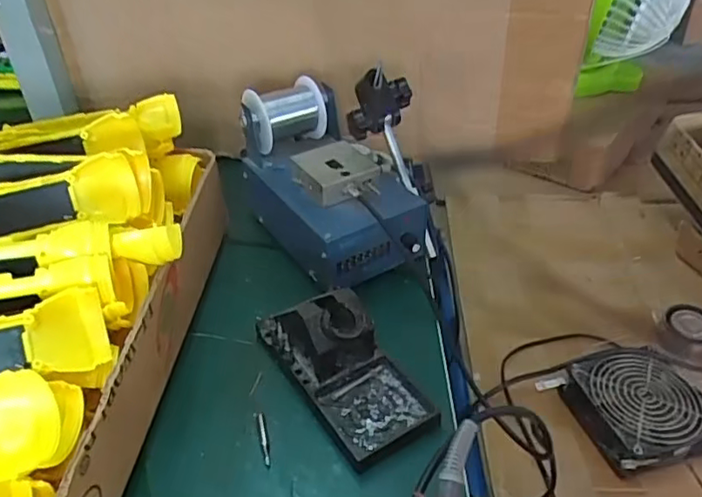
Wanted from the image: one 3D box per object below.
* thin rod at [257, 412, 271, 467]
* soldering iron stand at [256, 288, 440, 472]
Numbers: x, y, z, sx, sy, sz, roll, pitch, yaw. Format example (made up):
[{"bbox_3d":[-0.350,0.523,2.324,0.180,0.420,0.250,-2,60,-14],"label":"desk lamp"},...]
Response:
[{"bbox_3d":[-0.063,0.137,0.431,0.006,0.007,0.043,-9,39,-11],"label":"thin rod"},{"bbox_3d":[-0.008,0.078,0.456,0.073,0.072,0.158,-23,43,-26],"label":"soldering iron stand"}]

